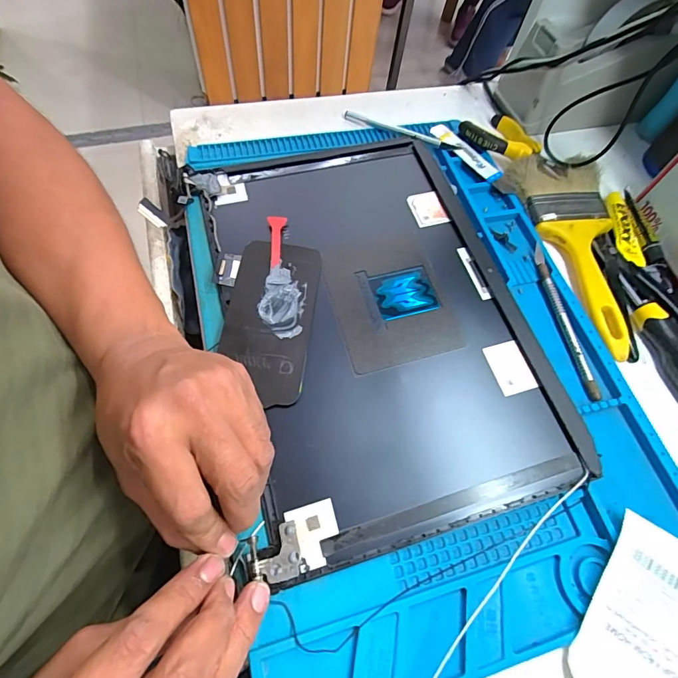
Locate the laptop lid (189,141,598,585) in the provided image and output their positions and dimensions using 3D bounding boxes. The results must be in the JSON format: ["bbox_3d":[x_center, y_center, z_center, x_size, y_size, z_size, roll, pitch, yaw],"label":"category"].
[{"bbox_3d":[0.026,-0.031,0.340,0.244,0.012,0.358,-13,66,-10],"label":"laptop lid"}]

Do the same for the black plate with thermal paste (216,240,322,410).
[{"bbox_3d":[-0.056,-0.020,0.326,0.068,0.008,0.143,8,64,0],"label":"black plate with thermal paste"}]

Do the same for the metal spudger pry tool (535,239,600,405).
[{"bbox_3d":[0.196,-0.019,0.351,0.010,0.006,0.149,-6,65,-7],"label":"metal spudger pry tool"}]

